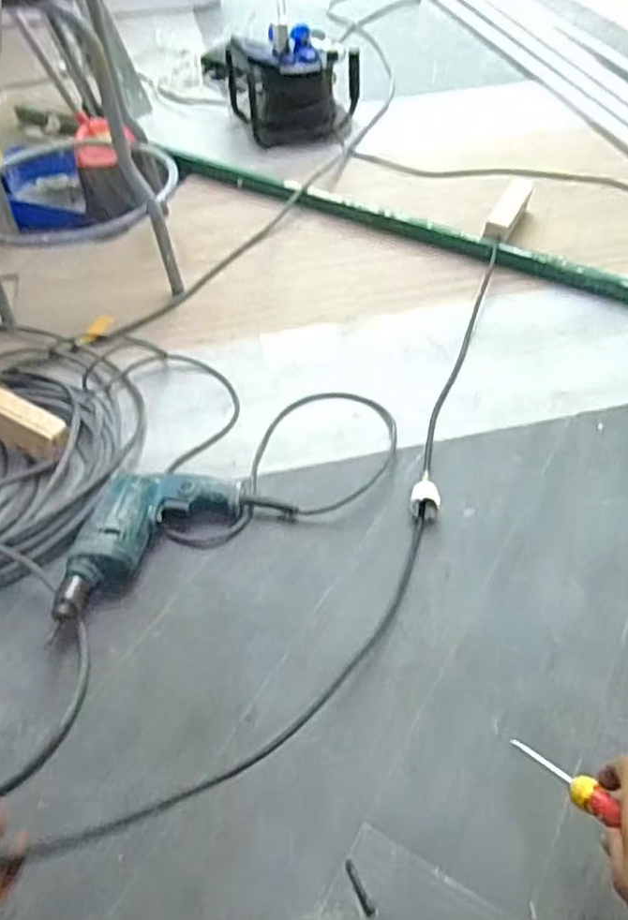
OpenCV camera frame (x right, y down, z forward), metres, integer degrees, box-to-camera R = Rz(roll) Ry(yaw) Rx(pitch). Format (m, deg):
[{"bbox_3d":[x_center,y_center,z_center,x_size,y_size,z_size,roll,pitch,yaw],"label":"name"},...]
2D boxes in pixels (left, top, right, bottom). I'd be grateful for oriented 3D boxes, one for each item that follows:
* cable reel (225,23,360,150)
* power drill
[{"bbox_3d":[-0.051,-0.869,1.579,0.315,0.184,0.244,-2,49,2],"label":"cable reel"},{"bbox_3d":[-0.190,0.107,0.801,0.172,0.053,0.232,5,50,8],"label":"power drill"}]

